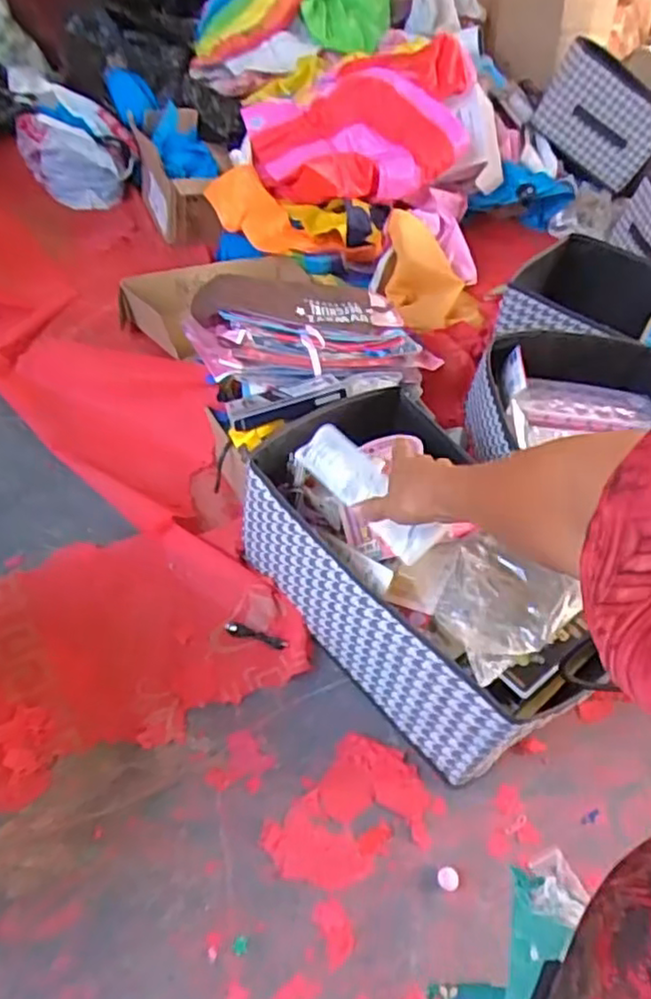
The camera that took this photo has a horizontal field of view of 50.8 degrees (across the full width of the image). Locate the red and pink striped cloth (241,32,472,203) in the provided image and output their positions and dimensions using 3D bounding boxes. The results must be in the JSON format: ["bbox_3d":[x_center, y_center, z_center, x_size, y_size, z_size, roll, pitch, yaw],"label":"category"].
[{"bbox_3d":[0.096,-0.801,1.446,0.552,0.196,0.301,-26,56,-30],"label":"red and pink striped cloth"}]

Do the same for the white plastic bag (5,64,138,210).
[{"bbox_3d":[-0.547,-0.780,1.493,0.235,0.174,0.221,-11,50,-20],"label":"white plastic bag"}]

